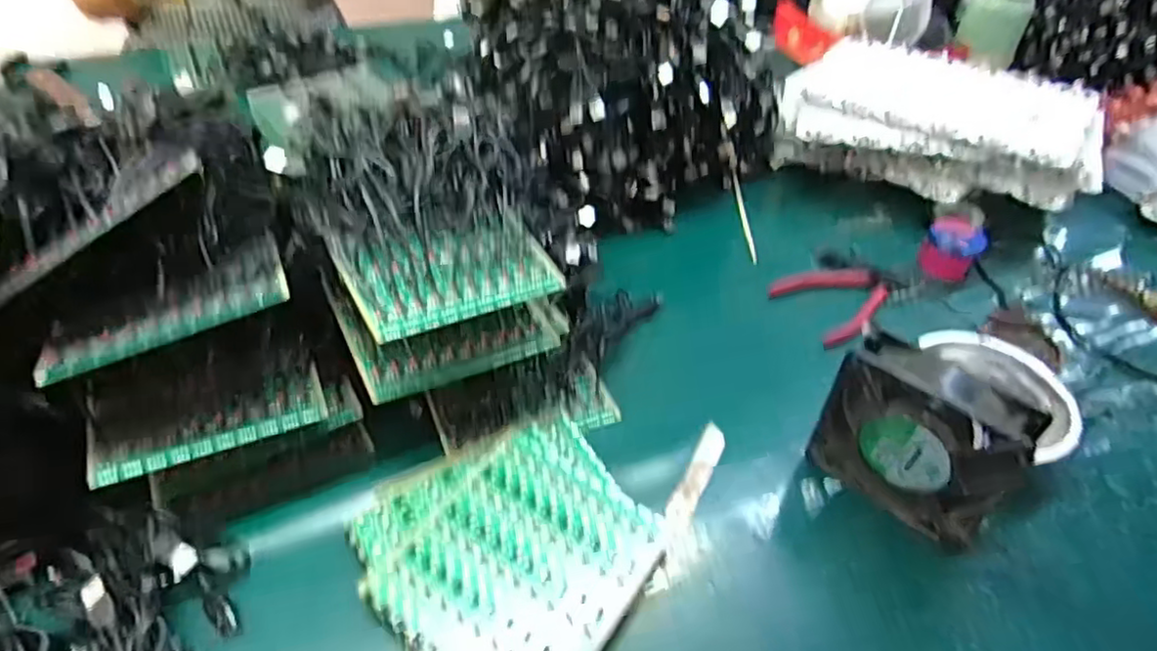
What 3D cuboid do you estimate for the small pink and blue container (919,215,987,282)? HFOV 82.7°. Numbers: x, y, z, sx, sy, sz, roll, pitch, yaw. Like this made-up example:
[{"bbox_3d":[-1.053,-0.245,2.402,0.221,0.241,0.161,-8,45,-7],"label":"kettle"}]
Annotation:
[{"bbox_3d":[0.386,-0.083,0.679,0.051,0.042,0.057,26,48,21],"label":"small pink and blue container"}]

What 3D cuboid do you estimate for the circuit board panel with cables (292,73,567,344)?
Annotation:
[{"bbox_3d":[-0.112,-0.098,0.484,0.172,0.078,0.212,-14,47,-18],"label":"circuit board panel with cables"}]

